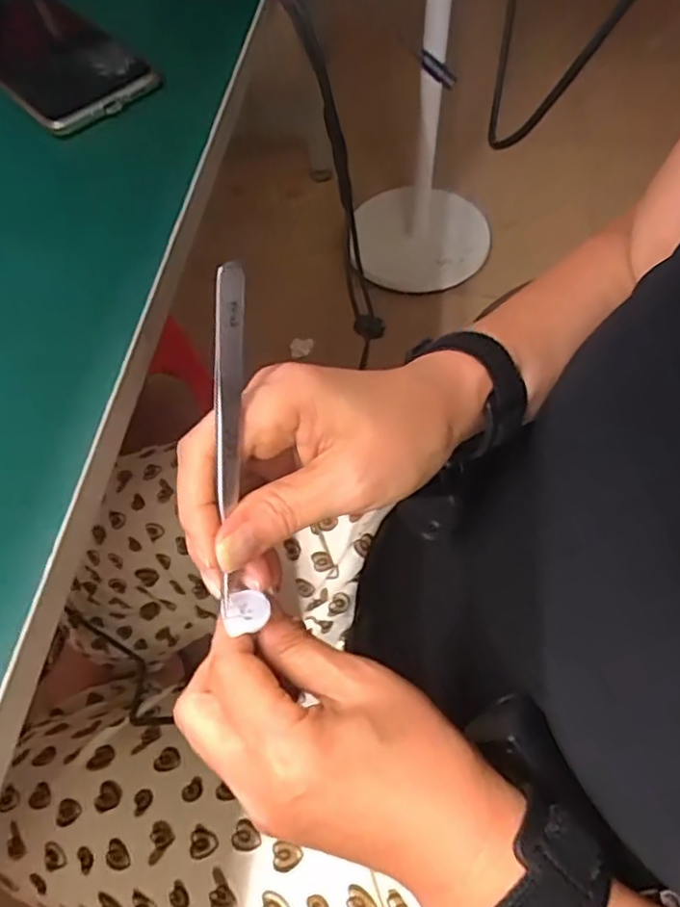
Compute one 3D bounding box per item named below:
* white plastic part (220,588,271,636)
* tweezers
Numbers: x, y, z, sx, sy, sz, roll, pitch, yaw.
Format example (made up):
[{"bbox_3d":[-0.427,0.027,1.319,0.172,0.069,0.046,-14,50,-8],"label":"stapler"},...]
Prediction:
[{"bbox_3d":[-0.037,0.062,0.252,0.019,0.004,0.015,-13,60,-4],"label":"white plastic part"},{"bbox_3d":[-0.040,0.000,0.230,0.007,0.131,0.010,6,18,7],"label":"tweezers"}]

